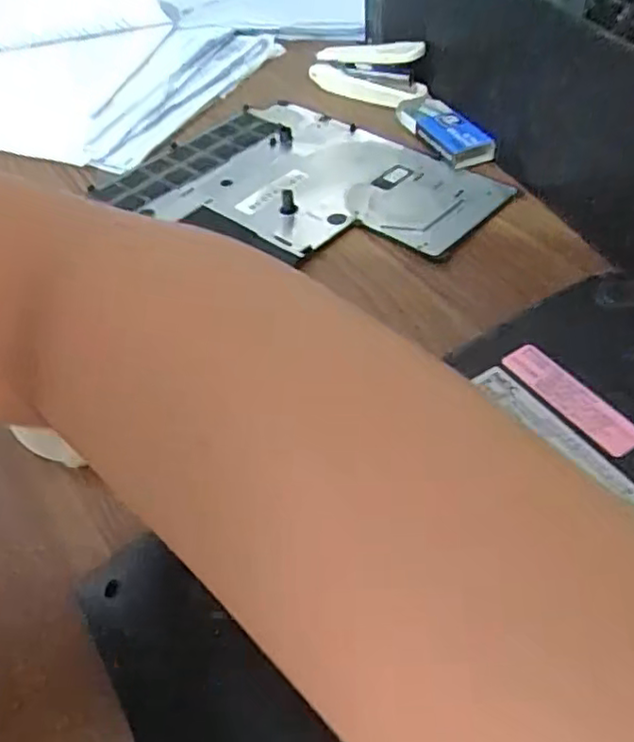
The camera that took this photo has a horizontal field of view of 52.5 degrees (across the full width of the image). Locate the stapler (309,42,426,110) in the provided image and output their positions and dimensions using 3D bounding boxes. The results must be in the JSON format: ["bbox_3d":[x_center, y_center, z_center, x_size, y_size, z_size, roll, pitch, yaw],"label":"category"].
[{"bbox_3d":[0.038,-0.216,0.472,0.087,0.044,0.019,21,54,35],"label":"stapler"}]

